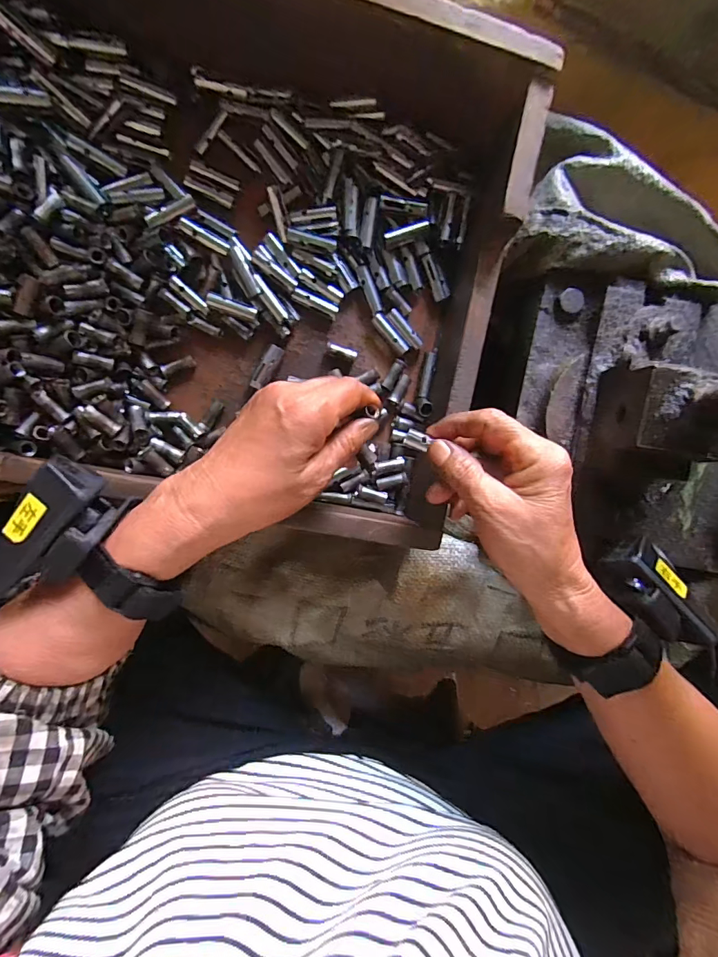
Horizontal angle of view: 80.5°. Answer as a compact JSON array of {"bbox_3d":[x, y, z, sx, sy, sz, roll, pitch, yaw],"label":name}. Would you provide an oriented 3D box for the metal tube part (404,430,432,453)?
[{"bbox_3d":[0.039,-0.025,0.280,0.015,0.007,0.011,22,92,-4],"label":"metal tube part"}]

